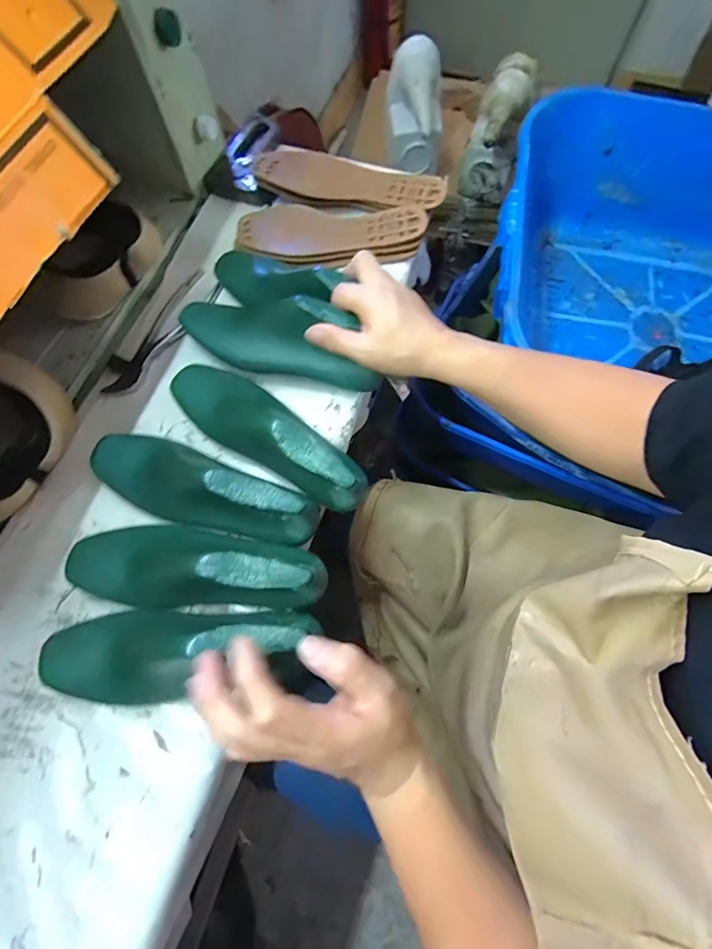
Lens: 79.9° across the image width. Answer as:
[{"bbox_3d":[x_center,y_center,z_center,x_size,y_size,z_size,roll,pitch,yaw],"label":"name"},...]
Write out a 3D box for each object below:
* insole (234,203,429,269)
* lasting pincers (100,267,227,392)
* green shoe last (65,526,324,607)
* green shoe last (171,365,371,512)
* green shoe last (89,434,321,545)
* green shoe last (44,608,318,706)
[{"bbox_3d":[-0.034,-0.308,0.544,0.236,0.028,0.086,3,70,2],"label":"insole"},{"bbox_3d":[-0.231,-0.173,0.508,0.060,0.021,0.189,29,73,11],"label":"lasting pincers"},{"bbox_3d":[-0.149,0.080,0.382,0.234,0.067,0.072,3,70,2],"label":"green shoe last"},{"bbox_3d":[-0.092,-0.048,0.431,0.238,0.070,0.072,36,75,13],"label":"green shoe last"},{"bbox_3d":[-0.153,0.010,0.410,0.233,0.071,0.069,20,72,8],"label":"green shoe last"},{"bbox_3d":[-0.149,0.151,0.360,0.230,0.076,0.071,-6,70,-1],"label":"green shoe last"}]

